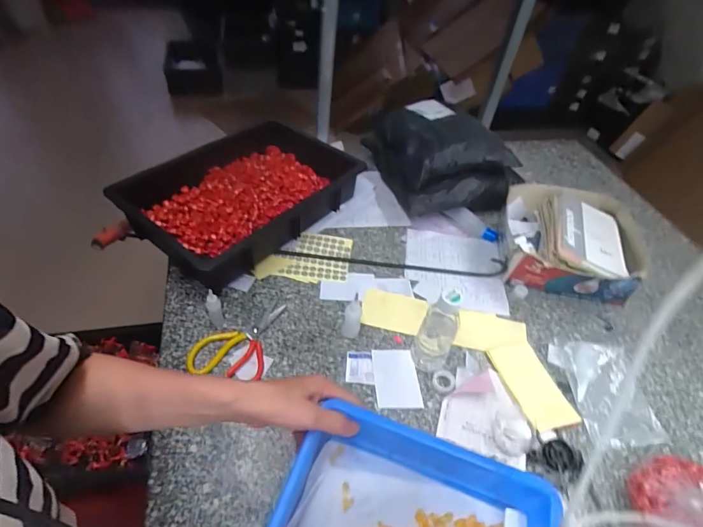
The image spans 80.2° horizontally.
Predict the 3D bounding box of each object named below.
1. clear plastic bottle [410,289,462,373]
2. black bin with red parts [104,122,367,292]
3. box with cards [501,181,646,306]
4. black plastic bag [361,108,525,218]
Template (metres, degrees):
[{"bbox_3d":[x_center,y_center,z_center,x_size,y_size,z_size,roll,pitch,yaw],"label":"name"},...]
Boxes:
[{"bbox_3d":[0.137,0.104,0.660,0.056,0.177,0.052,19,47,12],"label":"clear plastic bottle"},{"bbox_3d":[-0.220,-0.139,0.897,0.294,0.112,0.432,34,51,20],"label":"black bin with red parts"},{"bbox_3d":[0.444,-0.041,0.886,0.239,0.113,0.258,9,46,2],"label":"box with cards"},{"bbox_3d":[0.218,-0.258,1.041,0.258,0.158,0.328,-9,48,-15],"label":"black plastic bag"}]

